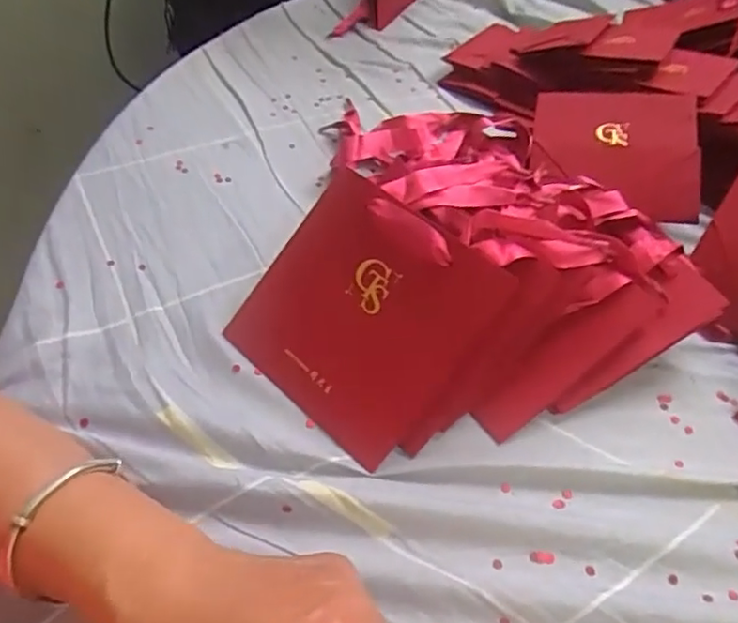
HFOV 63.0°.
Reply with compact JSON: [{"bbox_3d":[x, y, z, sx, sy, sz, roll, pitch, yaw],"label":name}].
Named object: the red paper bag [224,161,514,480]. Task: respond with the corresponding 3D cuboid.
[{"bbox_3d":[-0.007,0.000,0.367,0.137,0.016,0.133,38,97,20],"label":"red paper bag"}]

